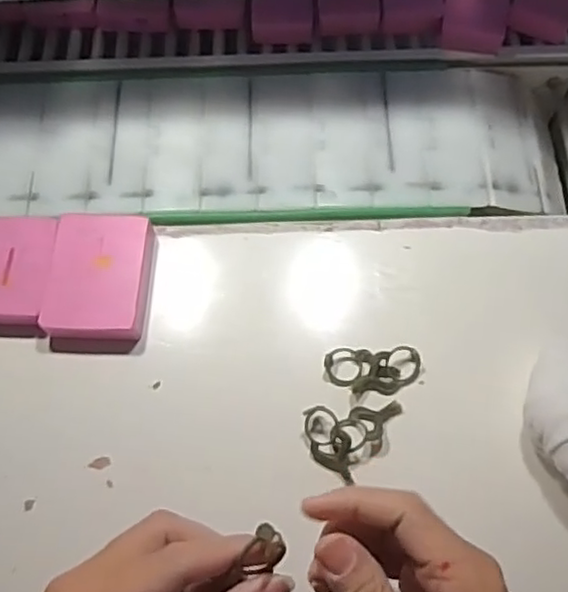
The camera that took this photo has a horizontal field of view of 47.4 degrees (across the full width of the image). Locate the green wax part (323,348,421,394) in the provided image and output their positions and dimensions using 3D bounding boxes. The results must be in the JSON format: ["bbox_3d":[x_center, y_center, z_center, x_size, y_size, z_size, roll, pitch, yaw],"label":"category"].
[{"bbox_3d":[0.053,0.044,0.385,0.056,0.006,0.028,1,67,1],"label":"green wax part"}]

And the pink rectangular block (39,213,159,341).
[{"bbox_3d":[-0.114,-0.012,0.401,0.058,0.015,0.081,2,69,2],"label":"pink rectangular block"}]

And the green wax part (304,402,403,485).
[{"bbox_3d":[0.036,0.073,0.373,0.043,0.009,0.053,33,71,13],"label":"green wax part"}]

